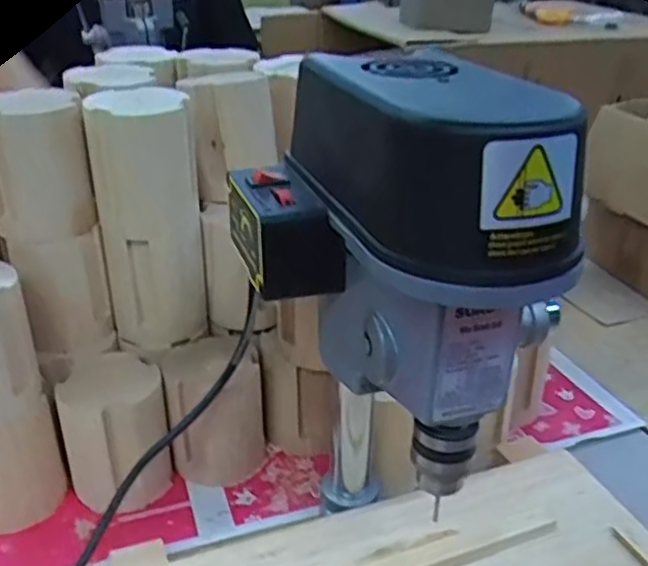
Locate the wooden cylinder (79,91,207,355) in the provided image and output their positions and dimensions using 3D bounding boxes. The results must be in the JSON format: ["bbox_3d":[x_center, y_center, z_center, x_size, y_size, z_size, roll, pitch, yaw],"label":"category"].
[{"bbox_3d":[-0.141,-0.050,0.558,0.079,0.196,0.069,-9,30,-17],"label":"wooden cylinder"}]

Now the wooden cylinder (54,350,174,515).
[{"bbox_3d":[-0.164,0.117,0.542,0.078,0.098,0.079,-12,31,-22],"label":"wooden cylinder"}]

